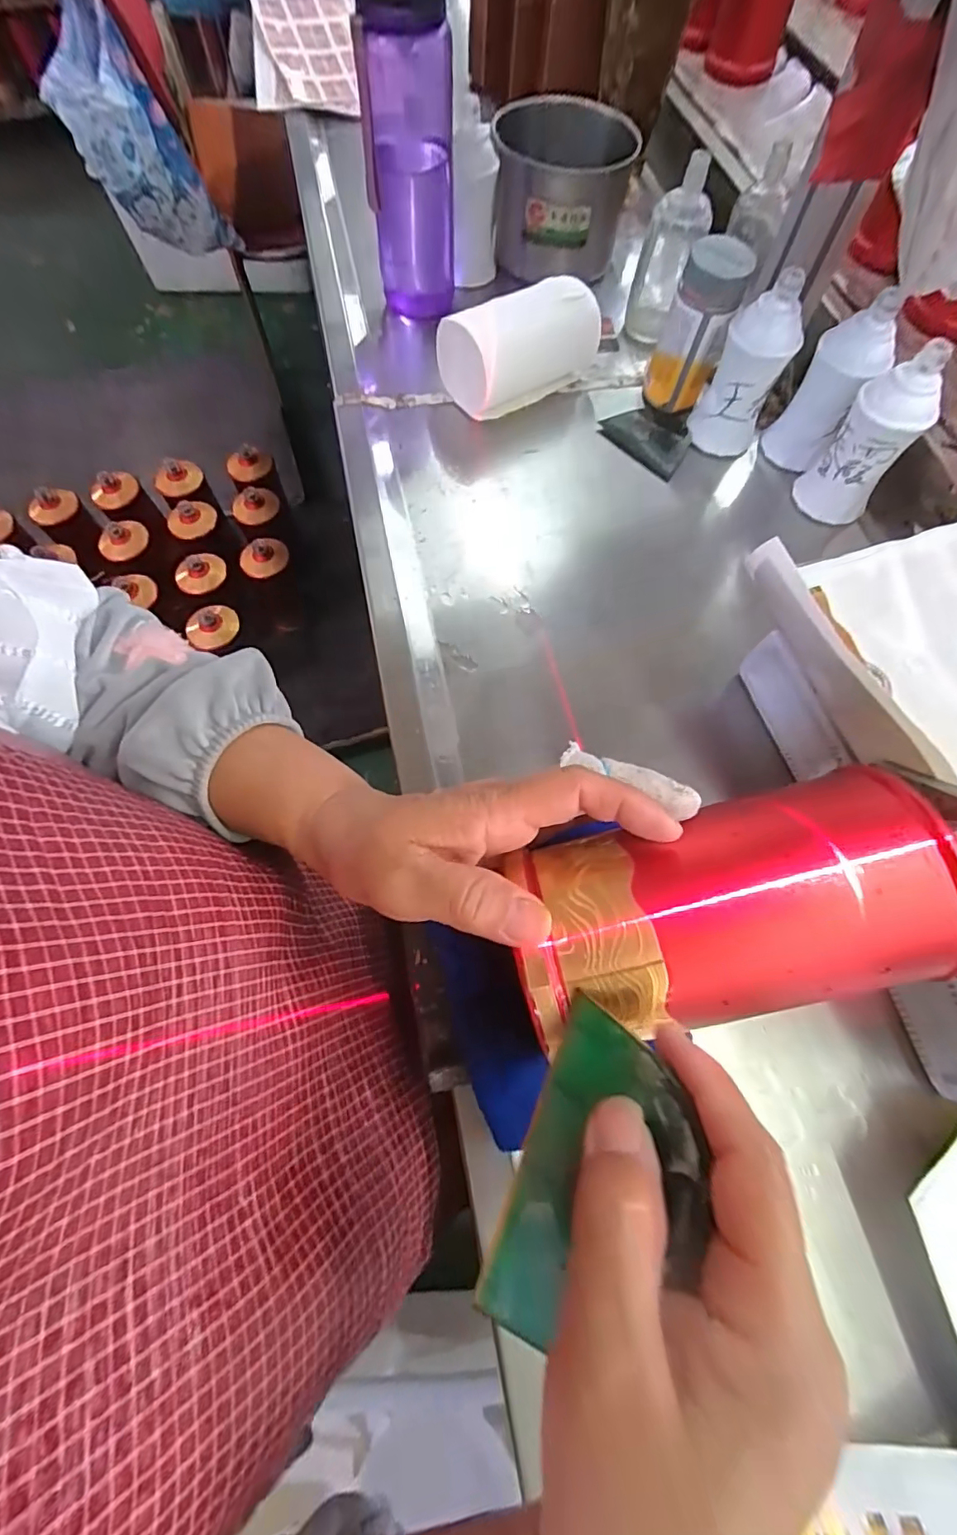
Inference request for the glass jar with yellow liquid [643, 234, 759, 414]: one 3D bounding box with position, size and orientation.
[{"bbox_3d":[0.184,-0.369,0.449,0.049,0.107,0.050,0,69,0],"label":"glass jar with yellow liquid"}]

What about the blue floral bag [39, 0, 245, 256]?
[{"bbox_3d":[-0.555,-1.030,0.874,0.209,0.290,0.115,-17,70,-7],"label":"blue floral bag"}]

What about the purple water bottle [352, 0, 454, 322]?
[{"bbox_3d":[-0.058,-0.519,0.441,0.072,0.228,0.057,-3,69,-2],"label":"purple water bottle"}]

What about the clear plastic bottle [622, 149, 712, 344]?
[{"bbox_3d":[0.177,-0.478,0.492,0.052,0.117,0.055,15,69,6],"label":"clear plastic bottle"}]

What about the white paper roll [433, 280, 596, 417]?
[{"bbox_3d":[0.038,-0.373,0.474,0.140,0.064,0.065,-32,72,-12],"label":"white paper roll"}]

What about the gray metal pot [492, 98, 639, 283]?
[{"bbox_3d":[0.081,-0.574,0.536,0.133,0.096,0.117,8,69,3],"label":"gray metal pot"}]

